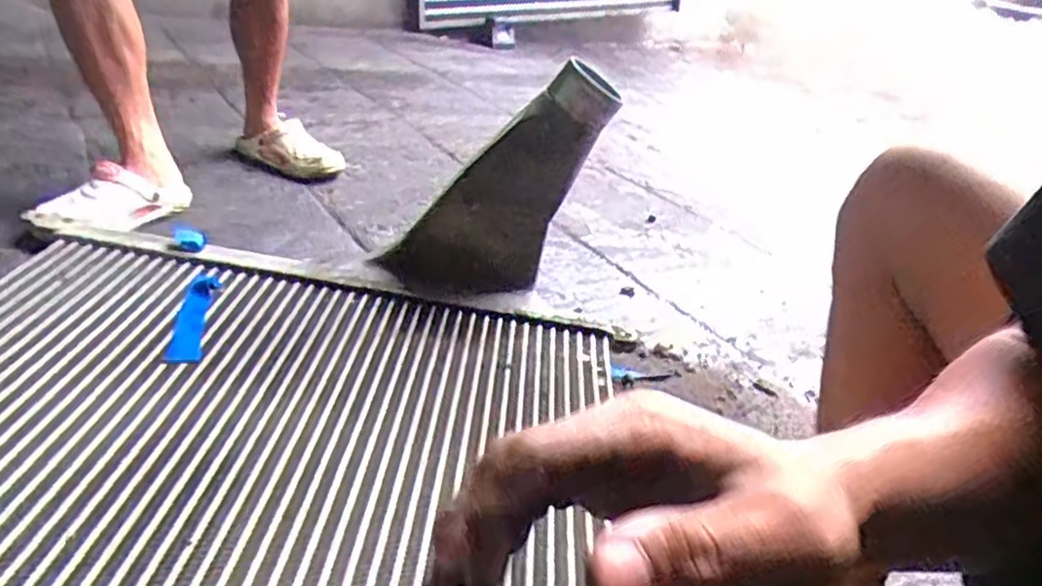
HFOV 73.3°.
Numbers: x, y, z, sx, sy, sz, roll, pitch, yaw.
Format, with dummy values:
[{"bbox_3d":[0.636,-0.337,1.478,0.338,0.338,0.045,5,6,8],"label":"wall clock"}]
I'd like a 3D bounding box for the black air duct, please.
[{"bbox_3d":[-0.003,-0.129,0.928,0.181,0.370,0.081,31,21,-29],"label":"black air duct"}]

